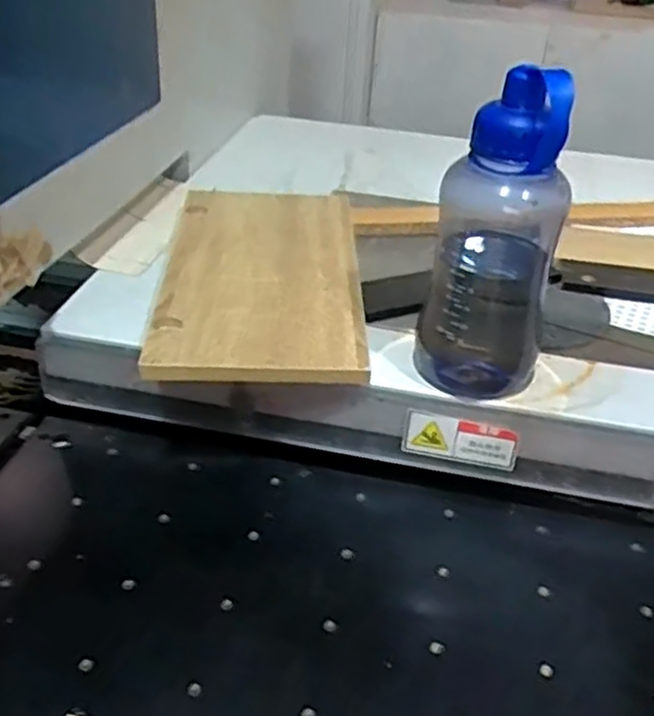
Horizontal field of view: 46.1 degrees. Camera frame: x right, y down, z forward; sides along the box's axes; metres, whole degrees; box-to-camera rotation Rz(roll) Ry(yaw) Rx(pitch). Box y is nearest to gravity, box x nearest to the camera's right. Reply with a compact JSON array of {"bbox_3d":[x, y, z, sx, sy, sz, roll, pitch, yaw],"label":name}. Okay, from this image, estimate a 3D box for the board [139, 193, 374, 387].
[{"bbox_3d":[-0.067,-0.094,0.815,0.200,0.024,0.380,2,33,-3],"label":"board"}]

